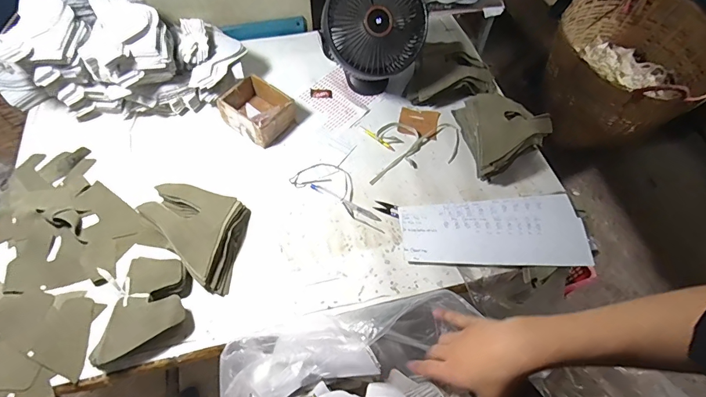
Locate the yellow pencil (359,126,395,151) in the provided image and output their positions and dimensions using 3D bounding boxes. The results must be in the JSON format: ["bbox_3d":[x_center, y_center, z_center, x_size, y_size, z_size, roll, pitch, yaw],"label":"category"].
[{"bbox_3d":[0.050,-0.125,0.806,0.011,0.004,0.096,-39,67,-22],"label":"yellow pencil"}]

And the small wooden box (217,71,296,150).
[{"bbox_3d":[-0.191,-0.178,0.794,0.117,0.063,0.130,-39,67,-22],"label":"small wooden box"}]

